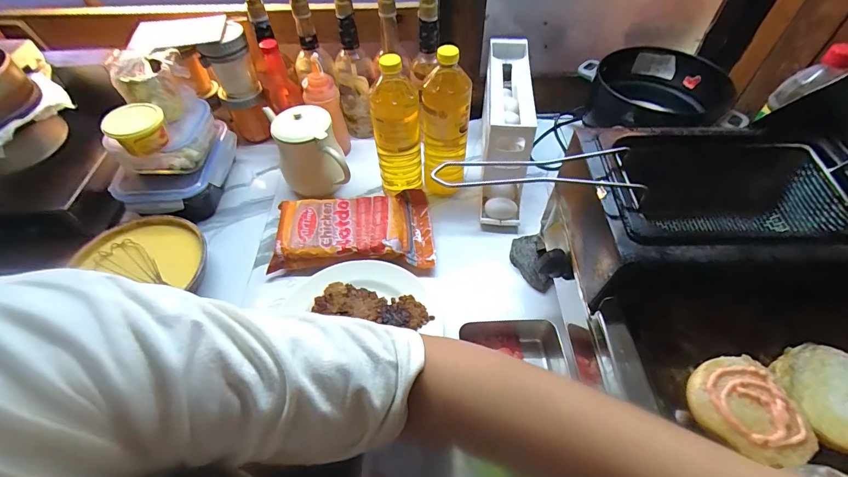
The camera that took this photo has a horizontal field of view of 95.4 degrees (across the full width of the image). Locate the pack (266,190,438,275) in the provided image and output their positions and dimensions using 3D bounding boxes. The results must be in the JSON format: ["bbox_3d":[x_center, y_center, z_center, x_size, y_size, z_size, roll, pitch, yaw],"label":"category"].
[{"bbox_3d":[-0.120,-0.012,0.661,0.266,0.043,0.148,-4,53,-2],"label":"pack"}]

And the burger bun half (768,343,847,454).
[{"bbox_3d":[0.366,0.139,0.345,0.085,0.017,0.084,-12,54,-8],"label":"burger bun half"}]

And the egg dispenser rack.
[{"bbox_3d":[0.149,-0.205,0.711,0.077,0.164,0.334,4,54,4],"label":"egg dispenser rack"}]

